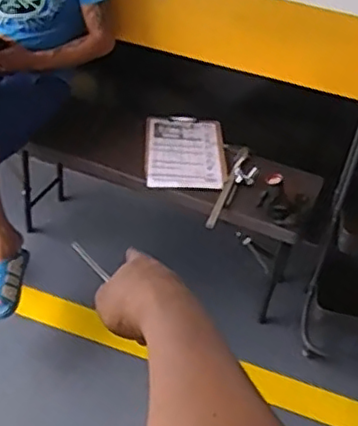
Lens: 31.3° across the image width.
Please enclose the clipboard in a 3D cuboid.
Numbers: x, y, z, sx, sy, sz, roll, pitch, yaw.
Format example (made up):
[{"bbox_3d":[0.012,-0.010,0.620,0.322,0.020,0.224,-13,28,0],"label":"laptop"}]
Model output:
[{"bbox_3d":[0.017,-0.182,1.851,0.224,0.019,0.336,4,39,-5],"label":"clipboard"}]

